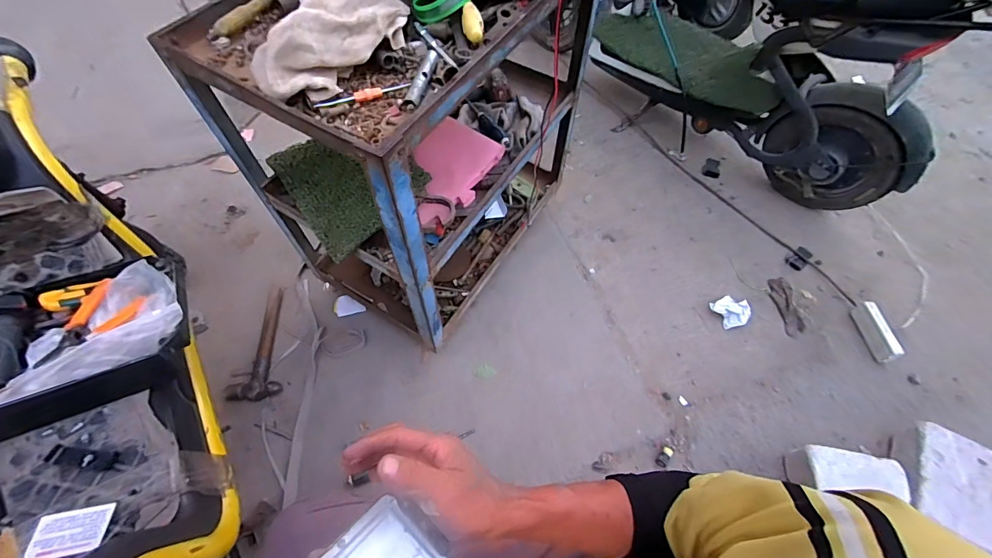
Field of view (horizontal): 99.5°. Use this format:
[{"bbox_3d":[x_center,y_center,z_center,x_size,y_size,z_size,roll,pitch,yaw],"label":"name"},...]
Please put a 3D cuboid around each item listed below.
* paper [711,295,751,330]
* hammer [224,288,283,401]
[{"bbox_3d":[0.687,0.088,1.208,0.116,0.041,0.088,-23,60,-18],"label":"paper"},{"bbox_3d":[-0.597,0.159,1.069,0.106,0.030,0.299,-6,56,-8],"label":"hammer"}]

